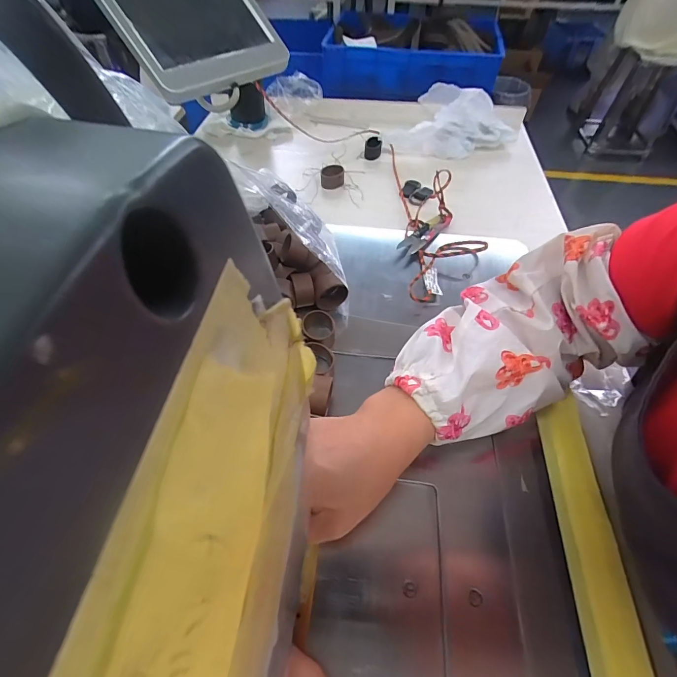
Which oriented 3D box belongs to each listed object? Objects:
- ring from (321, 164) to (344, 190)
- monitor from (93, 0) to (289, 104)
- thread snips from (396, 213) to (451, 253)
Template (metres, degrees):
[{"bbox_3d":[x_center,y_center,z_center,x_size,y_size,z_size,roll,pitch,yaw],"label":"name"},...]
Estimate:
[{"bbox_3d":[-0.009,-0.223,0.508,0.031,0.021,0.028,-4,53,-4],"label":"ring"},{"bbox_3d":[-0.164,-0.338,0.358,0.142,0.026,0.201,-38,96,-26],"label":"monitor"},{"bbox_3d":[0.107,-0.127,0.440,0.027,0.011,0.090,36,60,23],"label":"thread snips"}]

